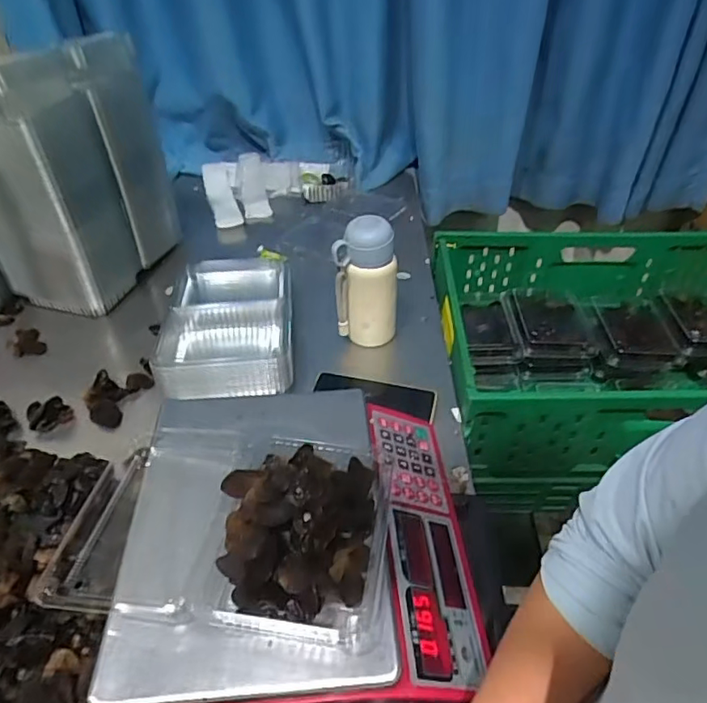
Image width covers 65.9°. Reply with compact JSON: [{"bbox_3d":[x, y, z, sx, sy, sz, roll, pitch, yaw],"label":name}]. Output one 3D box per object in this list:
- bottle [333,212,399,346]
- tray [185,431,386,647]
[{"bbox_3d":[0.017,-0.085,0.769,0.076,0.195,0.060,-30,49,-29],"label":"bottle"},{"bbox_3d":[-0.053,0.135,0.442,0.155,0.067,0.163,5,42,6],"label":"tray"}]

